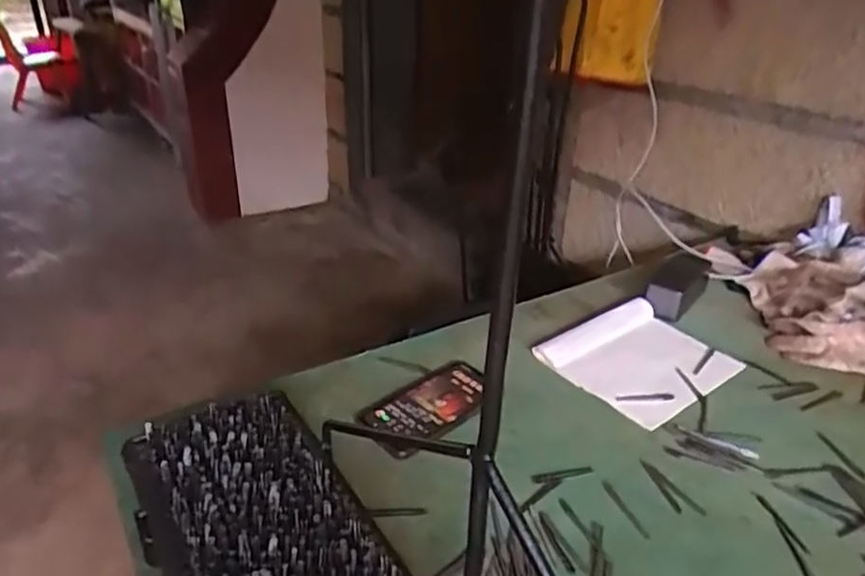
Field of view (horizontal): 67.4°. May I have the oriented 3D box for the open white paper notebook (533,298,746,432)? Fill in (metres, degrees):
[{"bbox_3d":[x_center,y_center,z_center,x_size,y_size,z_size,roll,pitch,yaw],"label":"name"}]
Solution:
[{"bbox_3d":[0.252,0.082,0.794,0.193,0.015,0.172,-20,35,-34],"label":"open white paper notebook"}]

